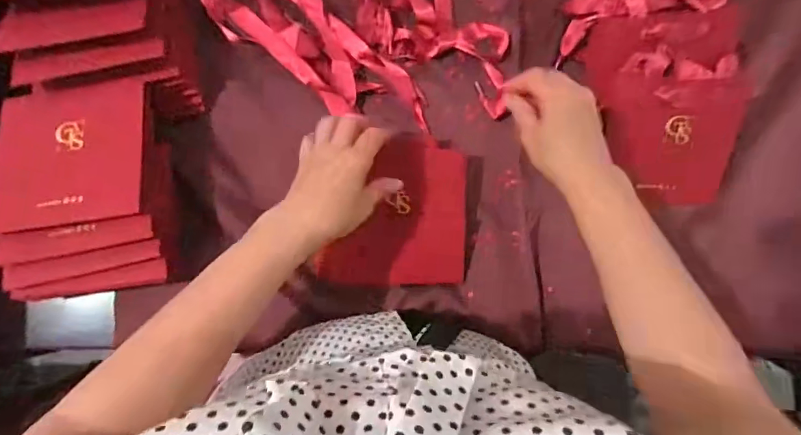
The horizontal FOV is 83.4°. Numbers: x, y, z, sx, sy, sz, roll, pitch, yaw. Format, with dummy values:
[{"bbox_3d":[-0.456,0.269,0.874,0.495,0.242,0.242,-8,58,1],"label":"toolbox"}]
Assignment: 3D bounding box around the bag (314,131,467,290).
[{"bbox_3d":[-0.005,-0.007,0.469,0.144,0.020,0.151,2,83,-1],"label":"bag"}]

